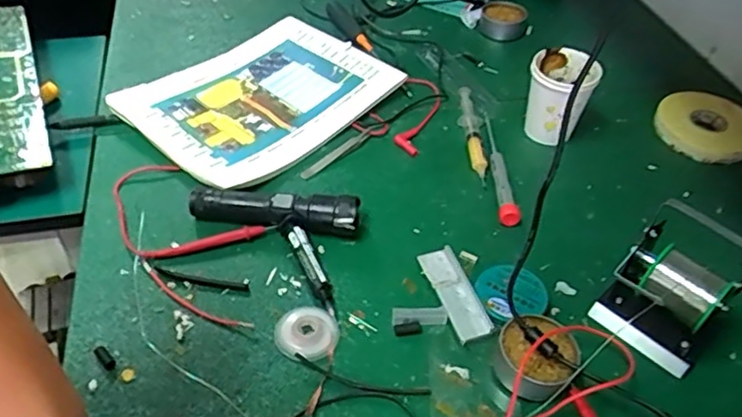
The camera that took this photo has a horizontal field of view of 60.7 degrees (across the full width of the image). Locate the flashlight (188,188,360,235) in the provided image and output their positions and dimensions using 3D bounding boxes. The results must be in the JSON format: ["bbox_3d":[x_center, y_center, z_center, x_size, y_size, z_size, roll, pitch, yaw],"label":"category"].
[{"bbox_3d":[-0.093,0.002,0.608,0.160,0.034,0.029,7,43,2],"label":"flashlight"}]

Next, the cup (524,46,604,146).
[{"bbox_3d":[0.211,-0.123,0.721,0.074,0.095,0.068,19,45,15],"label":"cup"}]

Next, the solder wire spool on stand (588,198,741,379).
[{"bbox_3d":[0.250,0.061,0.521,0.080,0.111,0.091,-29,53,-31],"label":"solder wire spool on stand"}]

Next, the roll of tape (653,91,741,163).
[{"bbox_3d":[0.401,-0.101,0.757,0.110,0.028,0.110,2,43,-2],"label":"roll of tape"}]

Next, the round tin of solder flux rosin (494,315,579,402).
[{"bbox_3d":[0.130,0.116,0.503,0.060,0.036,0.056,2,43,-2],"label":"round tin of solder flux rosin"}]

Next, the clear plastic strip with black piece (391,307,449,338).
[{"bbox_3d":[0.043,0.095,0.542,0.049,0.013,0.019,-5,44,-10],"label":"clear plastic strip with black piece"}]

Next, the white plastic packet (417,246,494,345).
[{"bbox_3d":[0.075,0.075,0.565,0.032,0.011,0.097,-13,46,-18],"label":"white plastic packet"}]

